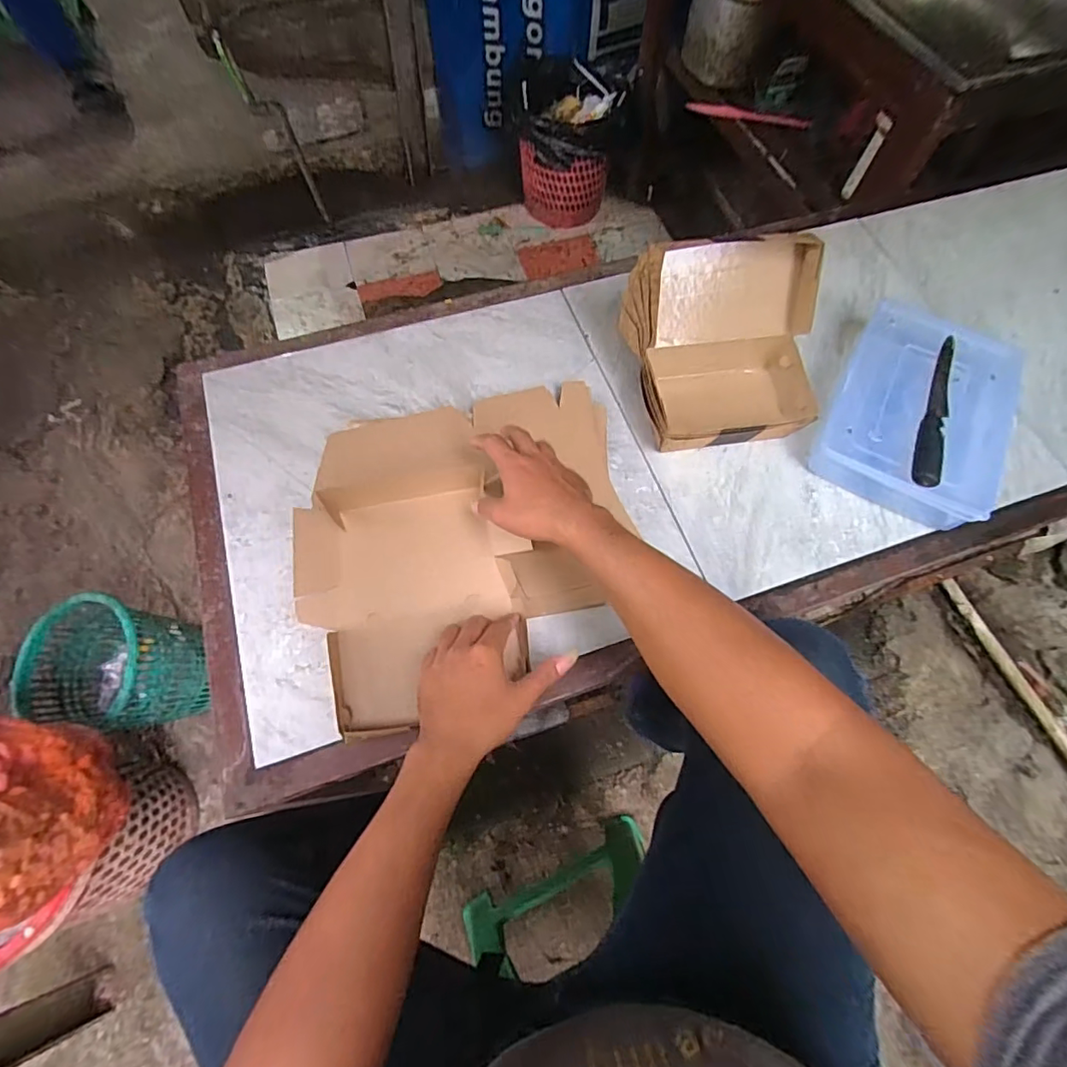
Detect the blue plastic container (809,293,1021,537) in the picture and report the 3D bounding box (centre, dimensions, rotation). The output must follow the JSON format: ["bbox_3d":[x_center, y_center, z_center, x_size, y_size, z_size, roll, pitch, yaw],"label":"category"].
[{"bbox_3d":[0.472,-0.151,0.650,0.192,0.055,0.271,29,68,11],"label":"blue plastic container"}]

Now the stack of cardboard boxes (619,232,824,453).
[{"bbox_3d":[0.225,-0.217,0.623,0.195,0.164,0.197,-7,65,-5],"label":"stack of cardboard boxes"}]

